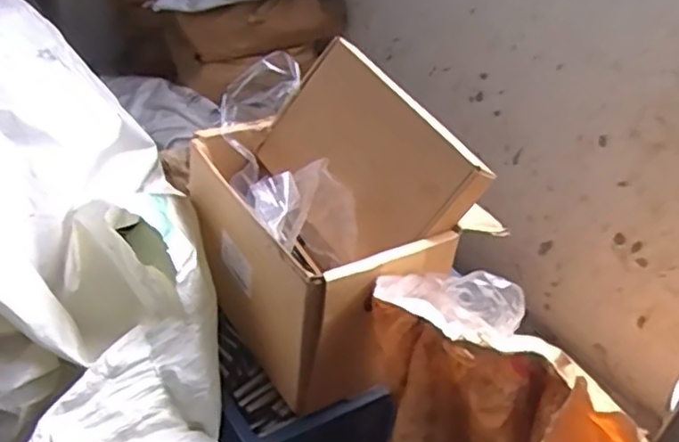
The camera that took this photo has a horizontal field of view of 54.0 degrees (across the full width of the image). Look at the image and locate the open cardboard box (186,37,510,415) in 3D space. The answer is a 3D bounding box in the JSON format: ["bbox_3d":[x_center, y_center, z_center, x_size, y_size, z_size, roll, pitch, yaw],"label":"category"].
[{"bbox_3d":[-0.018,-0.006,0.796,0.226,0.291,0.306,-14,40,-28],"label":"open cardboard box"}]

